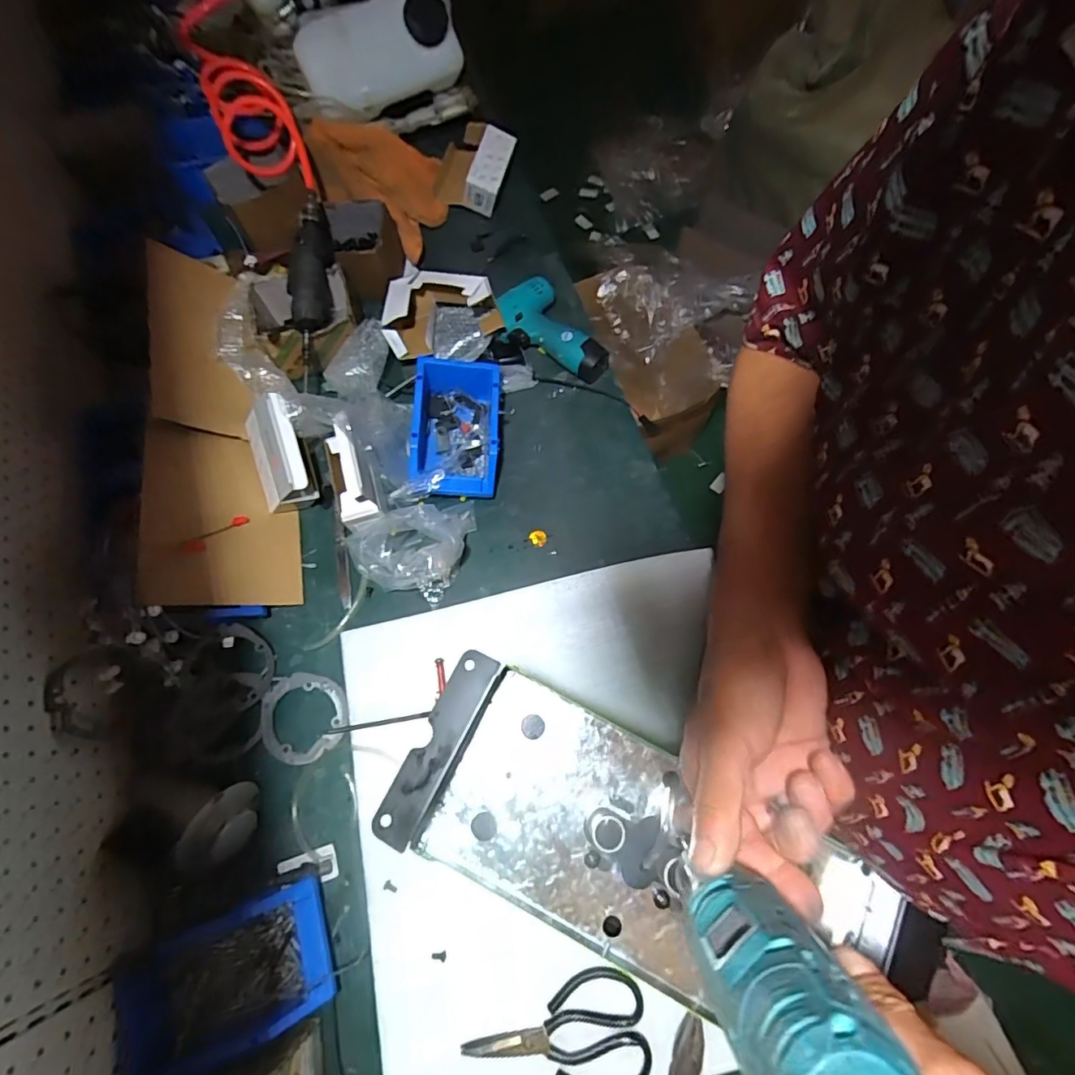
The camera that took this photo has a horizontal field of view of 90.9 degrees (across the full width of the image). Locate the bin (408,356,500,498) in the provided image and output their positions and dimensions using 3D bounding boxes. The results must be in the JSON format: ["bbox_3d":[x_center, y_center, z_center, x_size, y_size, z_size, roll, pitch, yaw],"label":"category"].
[{"bbox_3d":[-0.111,-0.145,0.742,0.115,0.090,0.189,0,71,3],"label":"bin"}]

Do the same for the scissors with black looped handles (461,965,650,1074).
[{"bbox_3d":[0.021,0.518,0.539,0.185,0.005,0.105,-15,71,-3],"label":"scissors with black looped handles"}]

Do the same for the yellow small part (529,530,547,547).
[{"bbox_3d":[0.001,0.001,0.730,0.023,0.004,0.023,-1,71,2],"label":"yellow small part"}]

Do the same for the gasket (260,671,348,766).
[{"bbox_3d":[-0.291,0.222,0.660,0.102,0.012,0.107,-1,71,2],"label":"gasket"}]

